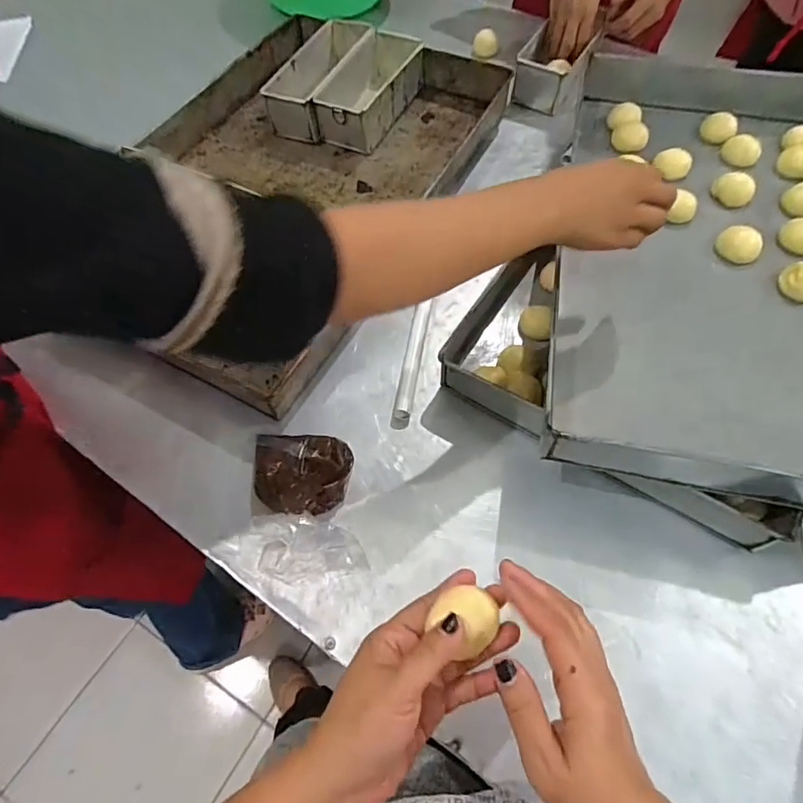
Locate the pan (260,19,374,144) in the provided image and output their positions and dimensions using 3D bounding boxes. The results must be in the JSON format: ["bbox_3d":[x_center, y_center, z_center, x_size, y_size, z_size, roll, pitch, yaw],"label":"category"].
[{"bbox_3d":[-0.128,-0.525,0.831,0.097,0.069,0.244,20,62,12],"label":"pan"}]

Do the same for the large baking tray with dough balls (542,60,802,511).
[{"bbox_3d":[0.369,-0.193,0.594,0.367,0.078,0.646,12,61,8],"label":"large baking tray with dough balls"}]

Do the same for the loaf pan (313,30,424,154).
[{"bbox_3d":[-0.045,-0.495,0.813,0.101,0.067,0.231,24,63,15],"label":"loaf pan"}]

